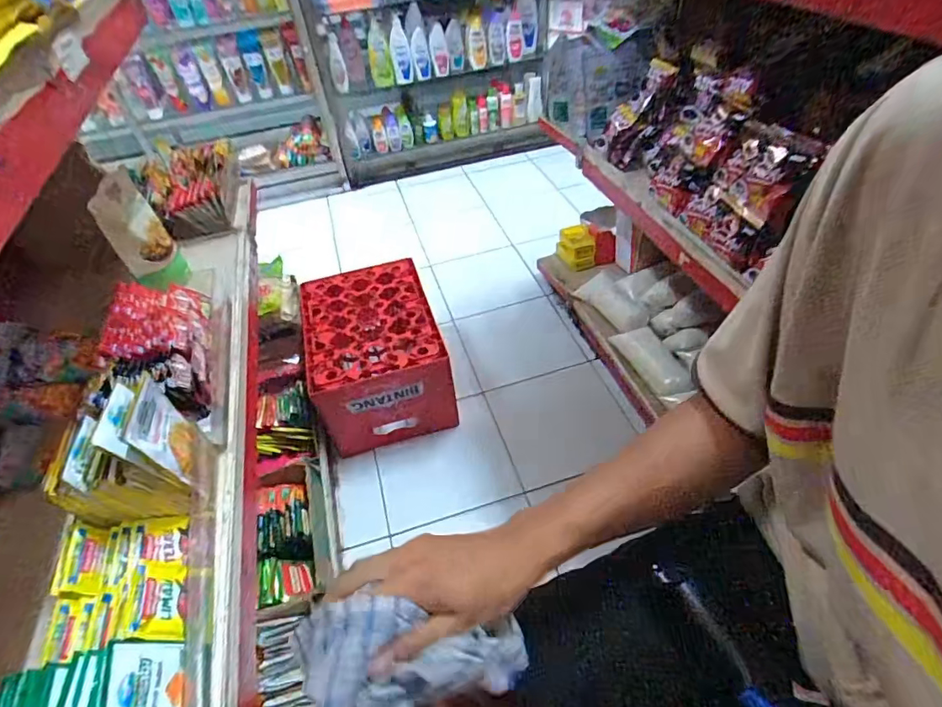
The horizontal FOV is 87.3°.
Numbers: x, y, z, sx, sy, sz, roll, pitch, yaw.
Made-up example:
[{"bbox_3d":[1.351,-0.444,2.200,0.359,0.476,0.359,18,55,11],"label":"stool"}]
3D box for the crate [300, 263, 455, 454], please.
[{"bbox_3d":[-0.227,0.002,1.198,0.283,0.248,0.350,-16,46,-9],"label":"crate"}]

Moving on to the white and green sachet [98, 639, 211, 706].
[{"bbox_3d":[-0.246,0.269,0.392,0.014,0.084,0.076,-35,49,15],"label":"white and green sachet"}]

